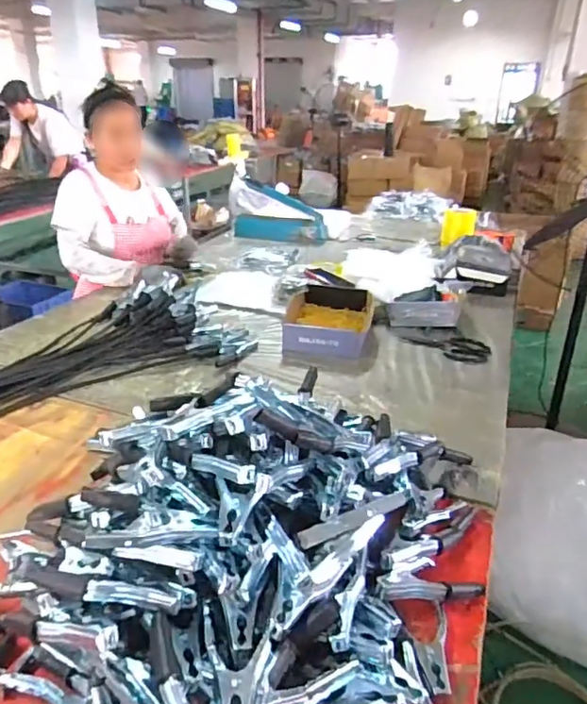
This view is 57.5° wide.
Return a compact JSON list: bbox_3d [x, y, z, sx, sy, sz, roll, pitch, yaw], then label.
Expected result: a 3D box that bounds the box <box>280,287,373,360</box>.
[{"bbox_3d":[0.091,-0.078,1.361,0.211,0.089,0.264,4,26,9],"label":"box"}]

